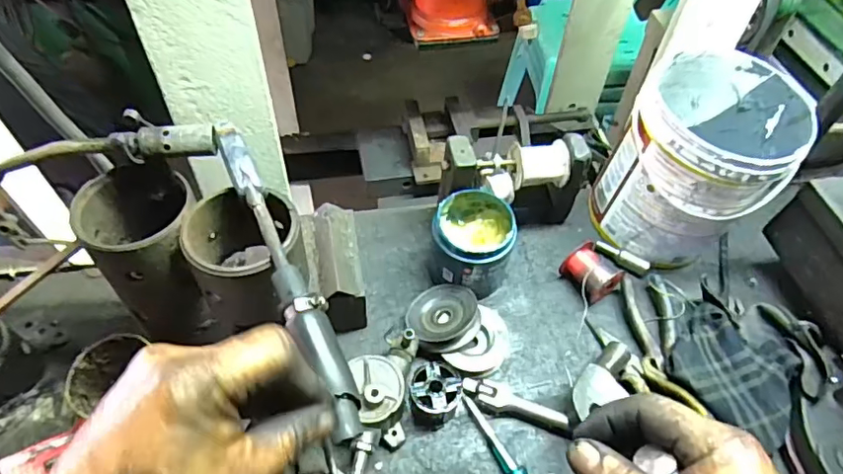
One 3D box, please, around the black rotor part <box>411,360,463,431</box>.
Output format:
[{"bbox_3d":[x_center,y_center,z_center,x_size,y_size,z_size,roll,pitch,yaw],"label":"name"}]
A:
[{"bbox_3d":[0.014,0.162,0.570,0.051,0.044,0.051,17,54,10],"label":"black rotor part"}]

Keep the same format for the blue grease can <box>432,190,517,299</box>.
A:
[{"bbox_3d":[0.059,0.011,0.643,0.088,0.099,0.095,1,53,-2],"label":"blue grease can"}]

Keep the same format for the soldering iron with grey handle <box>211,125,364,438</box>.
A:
[{"bbox_3d":[-0.102,0.015,0.400,0.025,0.028,0.274,-22,57,-18],"label":"soldering iron with grey handle"}]

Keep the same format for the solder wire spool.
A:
[{"bbox_3d":[0.202,0.042,0.664,0.055,0.046,0.064,-20,56,-17],"label":"solder wire spool"}]

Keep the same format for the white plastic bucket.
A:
[{"bbox_3d":[0.324,-0.085,0.655,0.163,0.188,0.173,1,53,-2],"label":"white plastic bucket"}]

